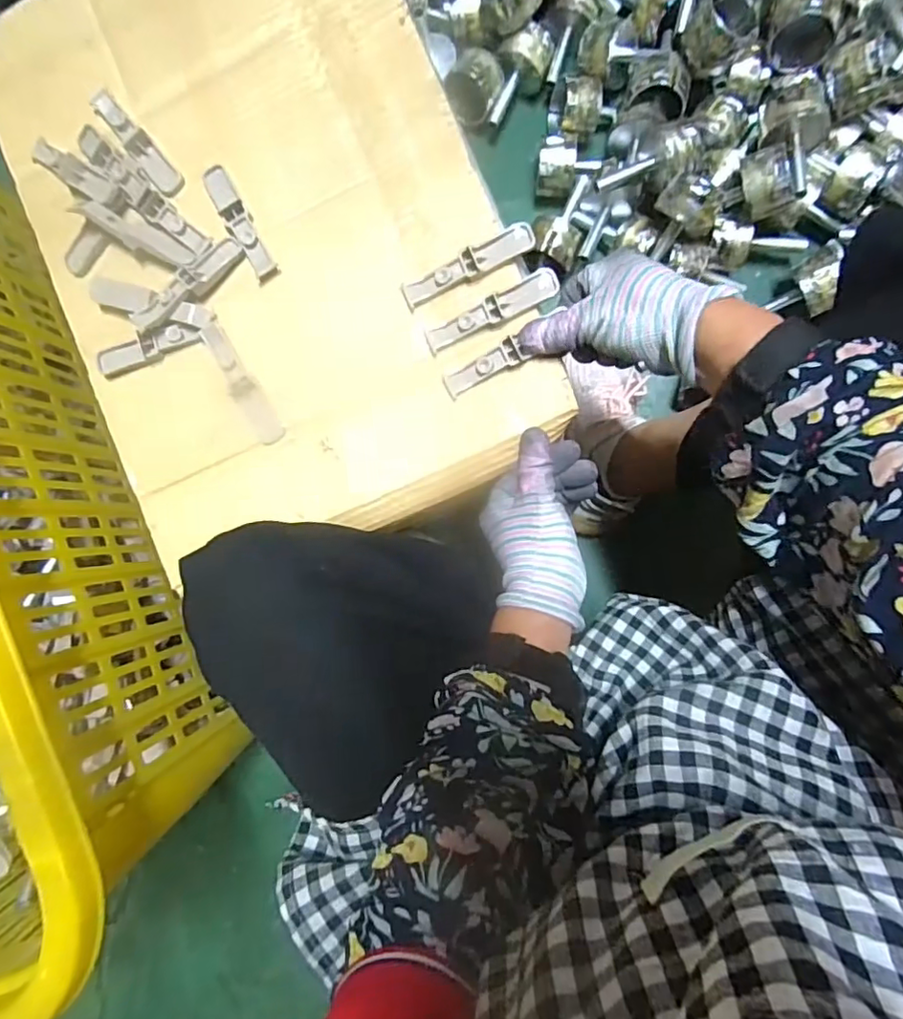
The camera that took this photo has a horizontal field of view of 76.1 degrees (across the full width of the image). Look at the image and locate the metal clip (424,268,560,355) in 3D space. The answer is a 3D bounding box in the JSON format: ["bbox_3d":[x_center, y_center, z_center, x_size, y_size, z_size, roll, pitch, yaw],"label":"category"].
[{"bbox_3d":[0.029,-0.143,0.418,0.101,0.012,0.020,-24,87,8],"label":"metal clip"}]

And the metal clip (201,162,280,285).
[{"bbox_3d":[-0.165,-0.223,0.447,0.020,0.017,0.096,-31,86,7],"label":"metal clip"}]

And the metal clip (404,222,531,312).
[{"bbox_3d":[0.011,-0.176,0.418,0.100,0.011,0.019,-24,87,8],"label":"metal clip"}]

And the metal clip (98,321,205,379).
[{"bbox_3d":[-0.237,-0.127,0.453,0.091,0.017,0.021,-17,88,8],"label":"metal clip"}]

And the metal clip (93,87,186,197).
[{"bbox_3d":[-0.250,-0.291,0.457,0.021,0.011,0.106,-42,85,6],"label":"metal clip"}]

